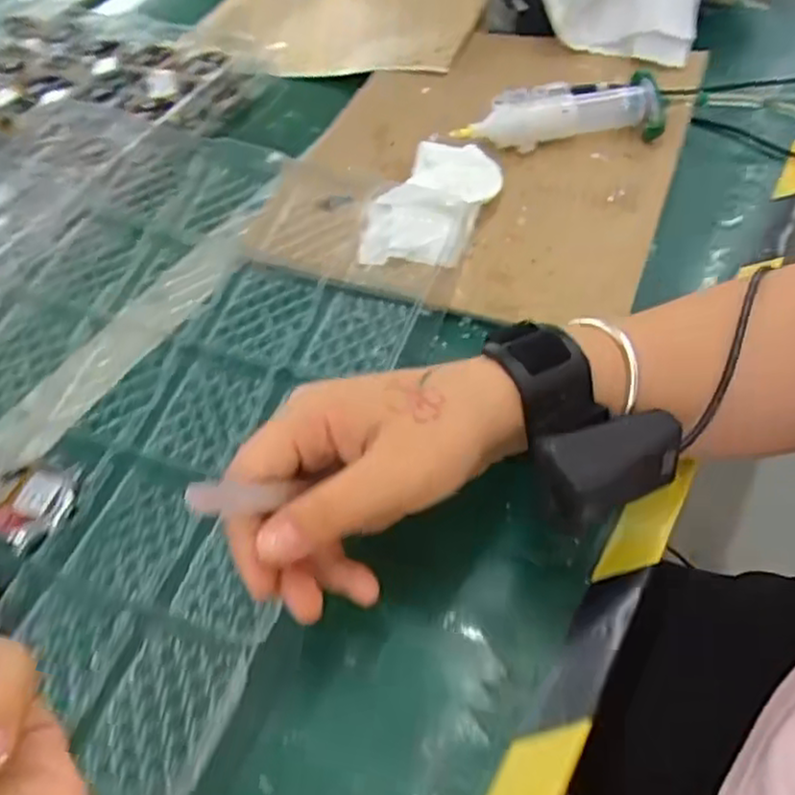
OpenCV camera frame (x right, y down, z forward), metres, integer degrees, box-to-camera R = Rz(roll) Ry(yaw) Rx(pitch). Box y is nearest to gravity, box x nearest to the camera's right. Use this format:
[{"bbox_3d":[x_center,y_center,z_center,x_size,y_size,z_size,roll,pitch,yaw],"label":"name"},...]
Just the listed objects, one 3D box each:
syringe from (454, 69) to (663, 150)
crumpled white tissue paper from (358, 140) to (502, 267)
[{"bbox_3d":[0.114,-0.199,0.505,0.143,0.032,0.040,-4,52,2],"label":"syringe"},{"bbox_3d":[0.025,-0.128,0.464,0.068,0.017,0.119,18,56,18],"label":"crumpled white tissue paper"}]

